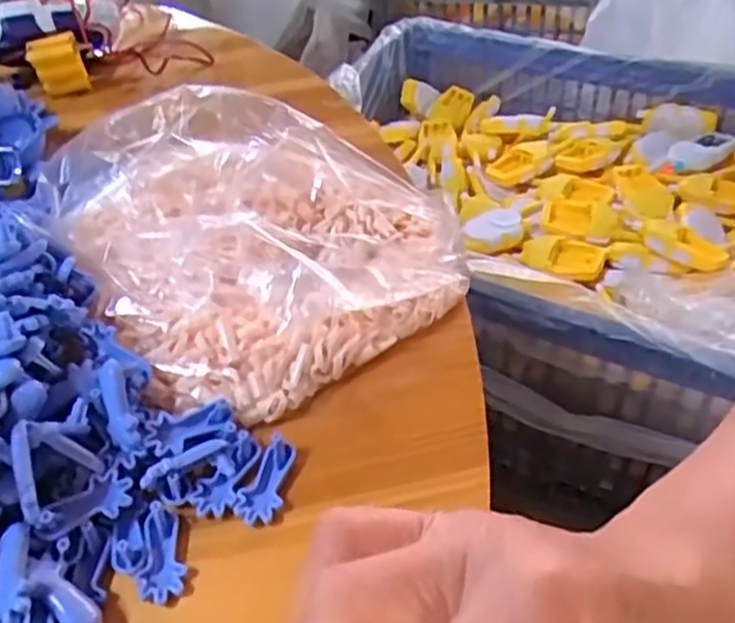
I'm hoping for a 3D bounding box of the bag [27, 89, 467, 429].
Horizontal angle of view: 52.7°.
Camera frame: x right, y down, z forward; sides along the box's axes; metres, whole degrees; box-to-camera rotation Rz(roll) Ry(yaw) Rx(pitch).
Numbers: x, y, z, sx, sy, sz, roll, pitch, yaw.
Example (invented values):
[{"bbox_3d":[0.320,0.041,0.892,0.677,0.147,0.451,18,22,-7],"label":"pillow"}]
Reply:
[{"bbox_3d":[-0.062,-0.054,0.399,0.179,0.072,0.196,-30,49,-22],"label":"bag"}]

